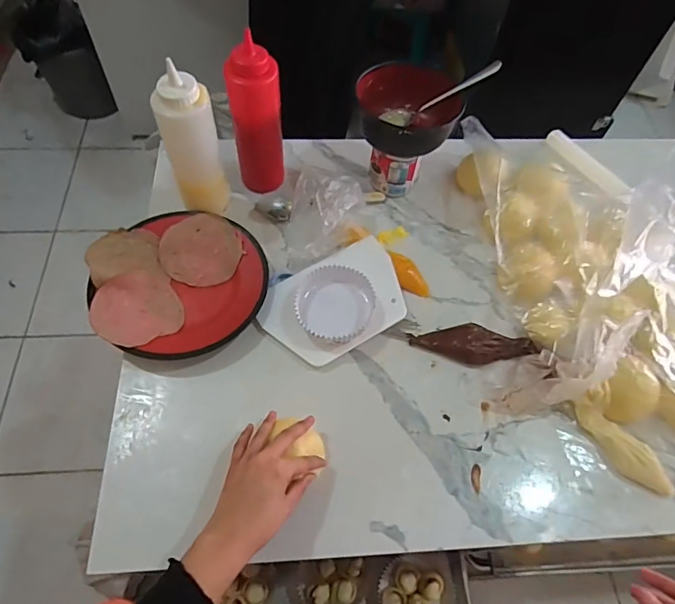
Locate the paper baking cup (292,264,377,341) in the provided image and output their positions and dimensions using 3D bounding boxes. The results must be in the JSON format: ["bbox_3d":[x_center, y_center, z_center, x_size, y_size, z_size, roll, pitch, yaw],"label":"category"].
[{"bbox_3d":[-0.004,0.005,0.600,0.094,0.039,0.094,1,61,-2],"label":"paper baking cup"}]

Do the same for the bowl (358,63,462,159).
[{"bbox_3d":[0.095,-0.272,0.652,0.142,0.063,0.145,1,61,-2],"label":"bowl"}]

